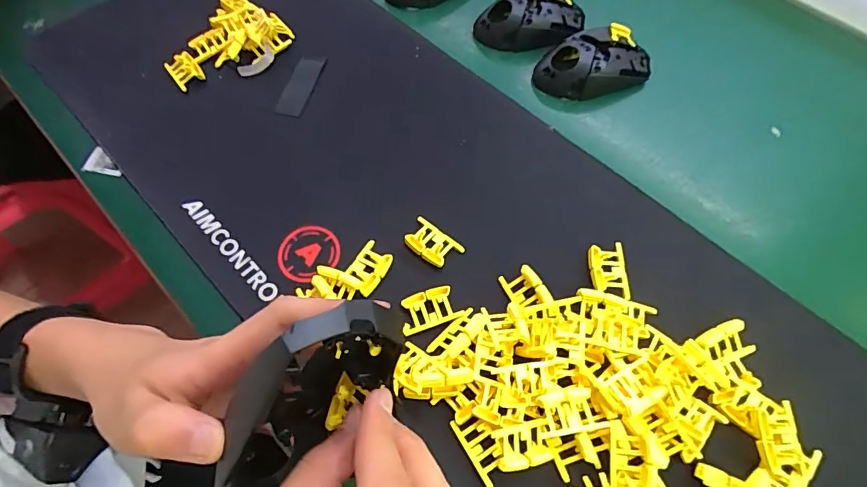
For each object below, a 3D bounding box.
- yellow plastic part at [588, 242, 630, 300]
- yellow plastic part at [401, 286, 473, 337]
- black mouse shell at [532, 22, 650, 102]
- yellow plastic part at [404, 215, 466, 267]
[{"bbox_3d":[0.131,0.020,0.342,0.030,0.010,0.041,2,63,-1],"label":"yellow plastic part"},{"bbox_3d":[-0.001,0.046,0.327,0.049,0.006,0.026,-17,65,-10],"label":"yellow plastic part"},{"bbox_3d":[0.160,-0.179,0.452,0.113,0.034,0.061,-21,66,-12],"label":"black mouse shell"},{"bbox_3d":[-0.001,0.000,0.353,0.043,0.007,0.026,37,68,15],"label":"yellow plastic part"}]

